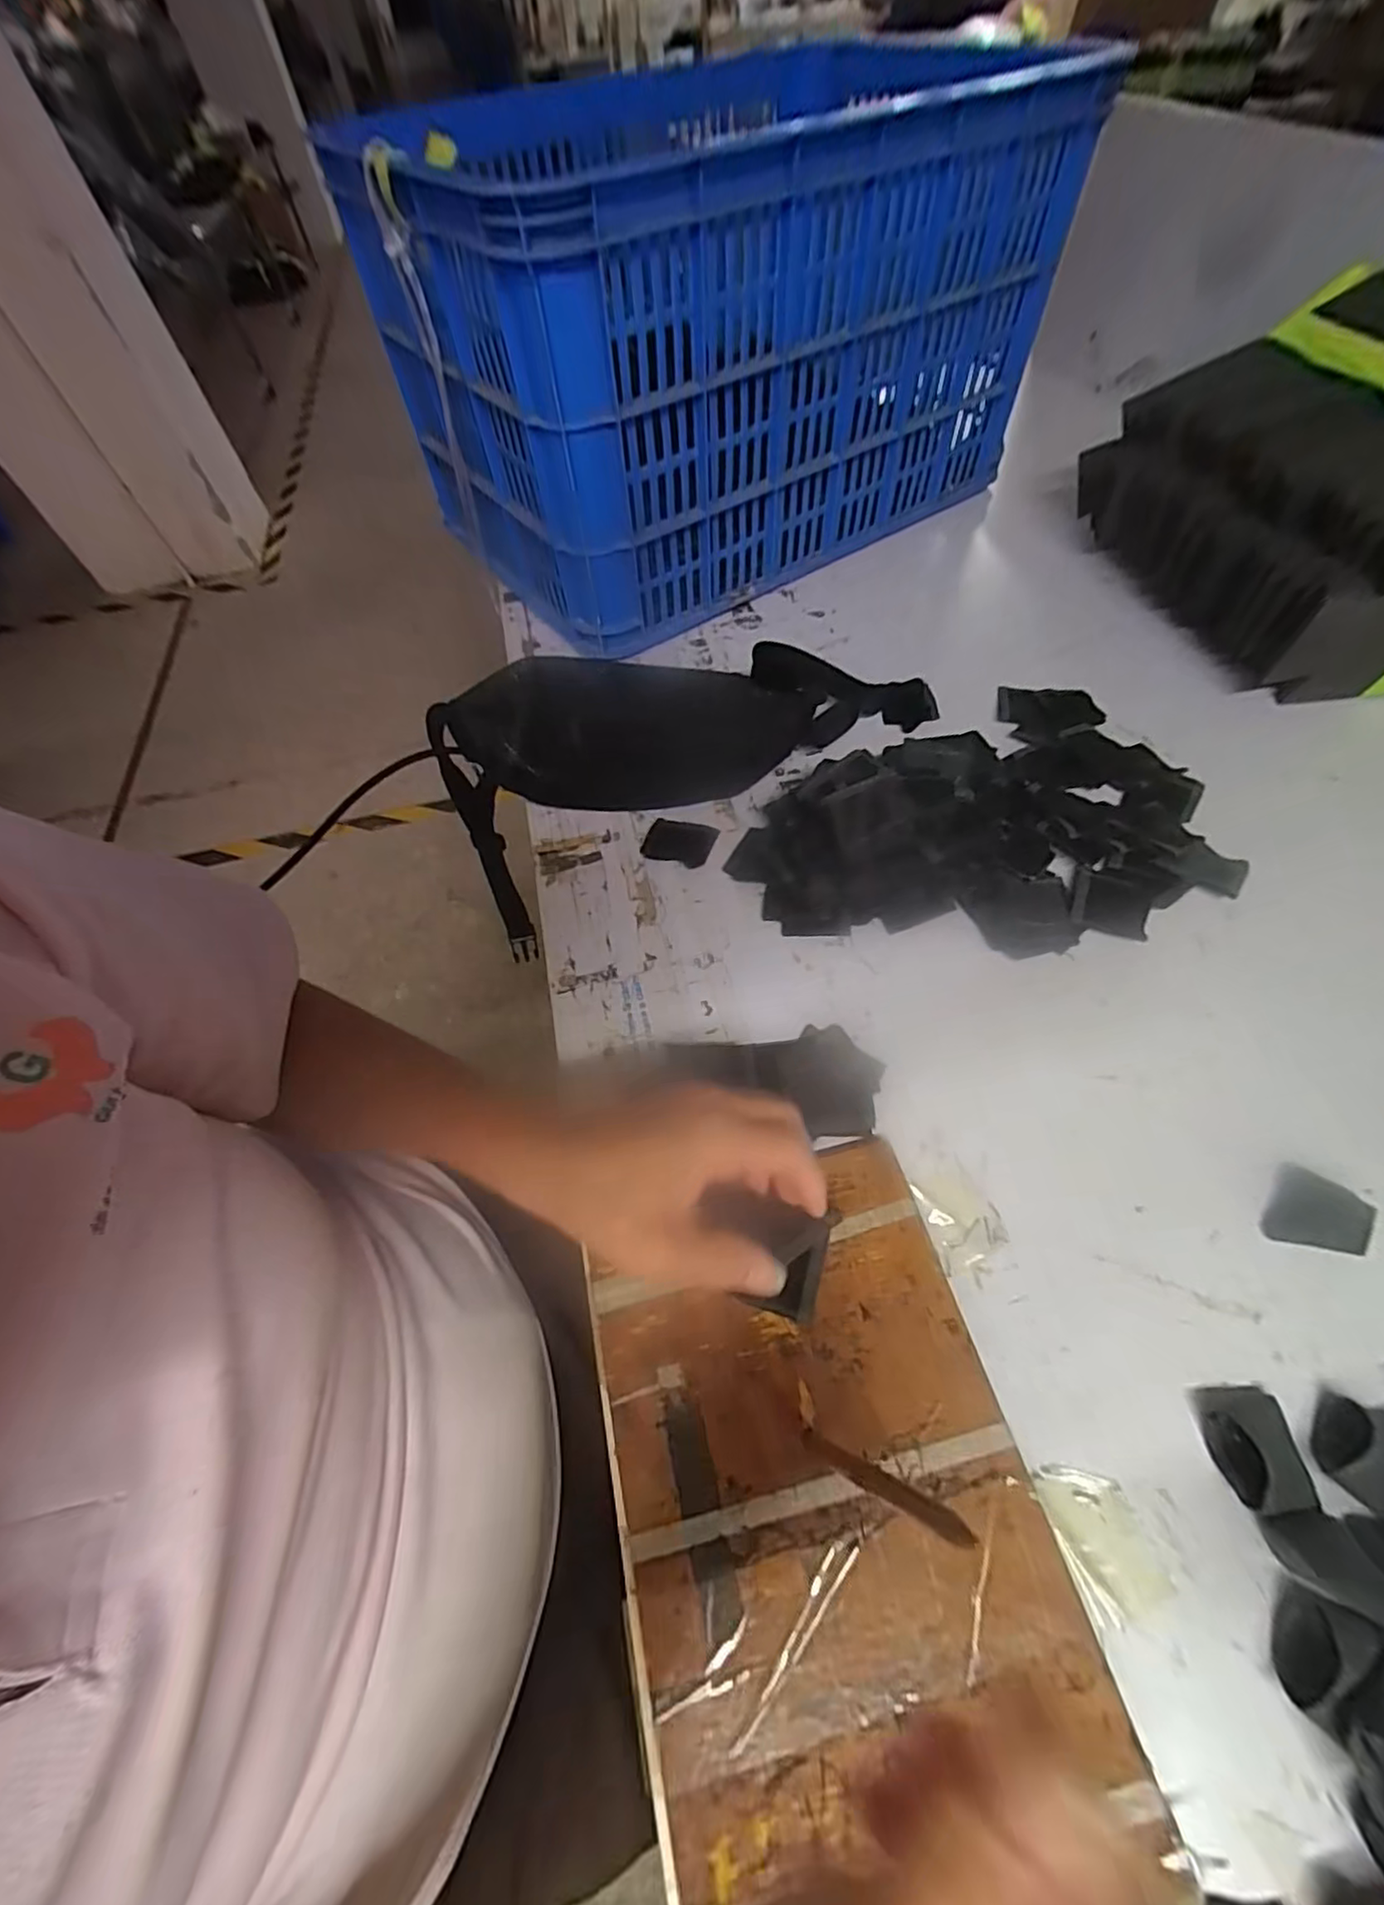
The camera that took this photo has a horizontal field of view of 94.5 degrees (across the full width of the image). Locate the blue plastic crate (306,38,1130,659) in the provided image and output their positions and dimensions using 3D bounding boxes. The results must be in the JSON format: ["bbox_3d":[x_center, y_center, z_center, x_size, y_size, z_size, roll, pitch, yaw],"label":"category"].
[{"bbox_3d":[0.036,-0.606,0.651,0.573,0.311,0.358,-33,61,-17],"label":"blue plastic crate"}]

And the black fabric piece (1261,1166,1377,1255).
[{"bbox_3d":[0.322,0.134,0.329,0.033,0.023,0.042,32,65,22],"label":"black fabric piece"}]

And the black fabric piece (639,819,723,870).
[{"bbox_3d":[-0.010,-0.088,0.504,0.055,0.006,0.039,20,61,16],"label":"black fabric piece"}]

